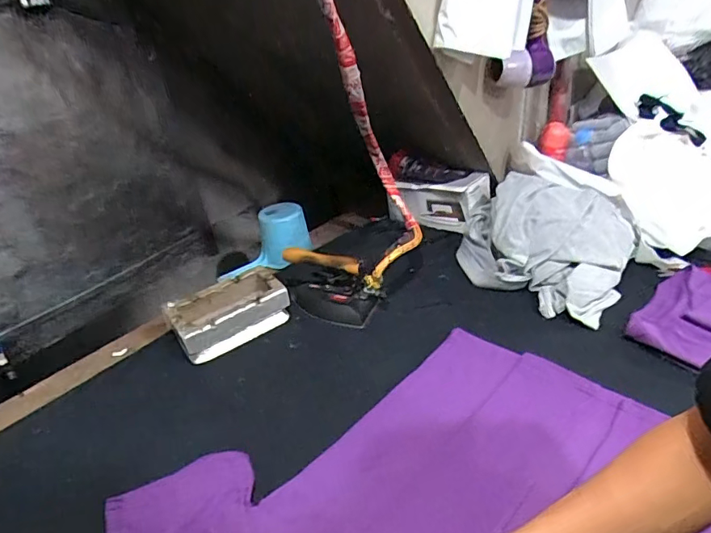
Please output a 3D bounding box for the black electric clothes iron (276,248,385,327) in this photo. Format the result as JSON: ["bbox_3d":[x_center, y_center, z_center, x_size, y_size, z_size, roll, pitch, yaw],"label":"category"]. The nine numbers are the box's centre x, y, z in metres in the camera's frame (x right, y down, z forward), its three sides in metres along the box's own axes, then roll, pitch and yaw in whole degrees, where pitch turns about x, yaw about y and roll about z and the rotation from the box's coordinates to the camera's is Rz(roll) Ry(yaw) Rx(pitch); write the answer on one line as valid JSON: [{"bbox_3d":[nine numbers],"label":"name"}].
[{"bbox_3d":[-0.060,0.038,1.015,0.230,0.132,0.101,7,35,22],"label":"black electric clothes iron"}]

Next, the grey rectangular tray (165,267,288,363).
[{"bbox_3d":[-0.254,0.099,1.000,0.221,0.096,0.116,-24,36,-24],"label":"grey rectangular tray"}]

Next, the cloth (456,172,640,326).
[{"bbox_3d":[0.384,-0.063,1.015,0.325,0.157,0.294,14,38,30],"label":"cloth"}]

